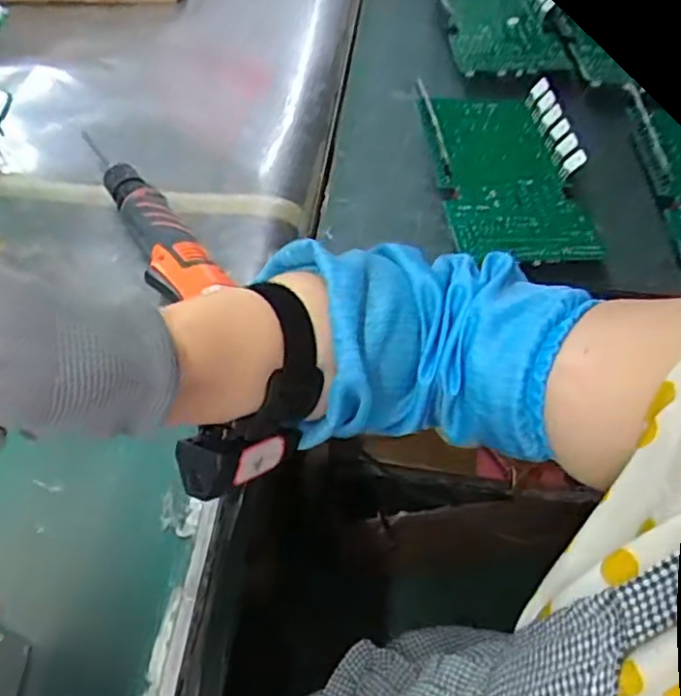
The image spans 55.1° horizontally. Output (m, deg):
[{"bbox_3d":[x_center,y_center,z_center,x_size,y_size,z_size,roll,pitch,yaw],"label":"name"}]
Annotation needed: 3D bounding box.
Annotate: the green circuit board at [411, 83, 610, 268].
[{"bbox_3d":[0.155,-0.179,0.622,0.142,0.033,0.252,-1,55,-3],"label":"green circuit board"}]

